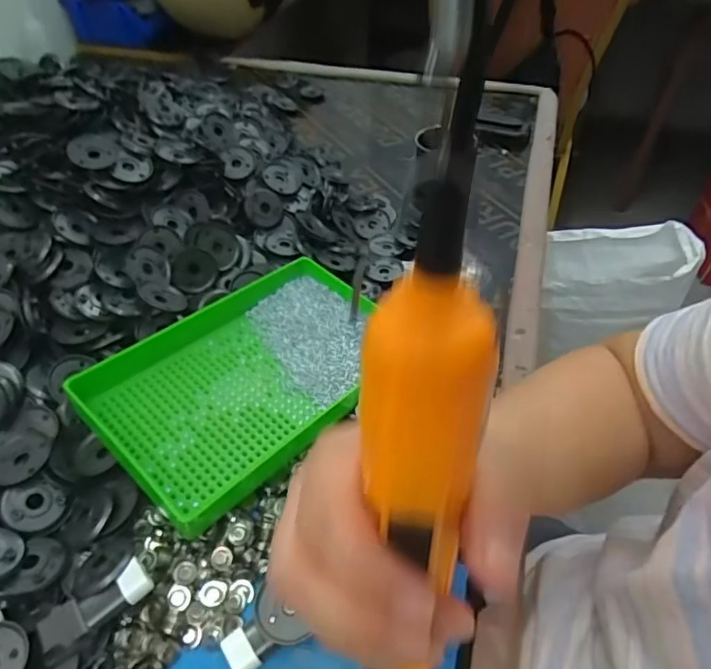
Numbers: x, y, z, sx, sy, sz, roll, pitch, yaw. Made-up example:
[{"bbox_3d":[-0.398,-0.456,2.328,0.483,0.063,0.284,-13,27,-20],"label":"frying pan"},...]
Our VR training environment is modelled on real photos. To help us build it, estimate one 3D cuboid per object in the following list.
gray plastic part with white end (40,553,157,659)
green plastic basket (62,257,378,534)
[{"bbox_3d":[-0.154,0.162,0.321,0.062,0.013,0.025,-30,54,-27],"label":"gray plastic part with white end"},{"bbox_3d":[-0.085,0.022,0.440,0.167,0.038,0.241,34,54,27],"label":"green plastic basket"}]

